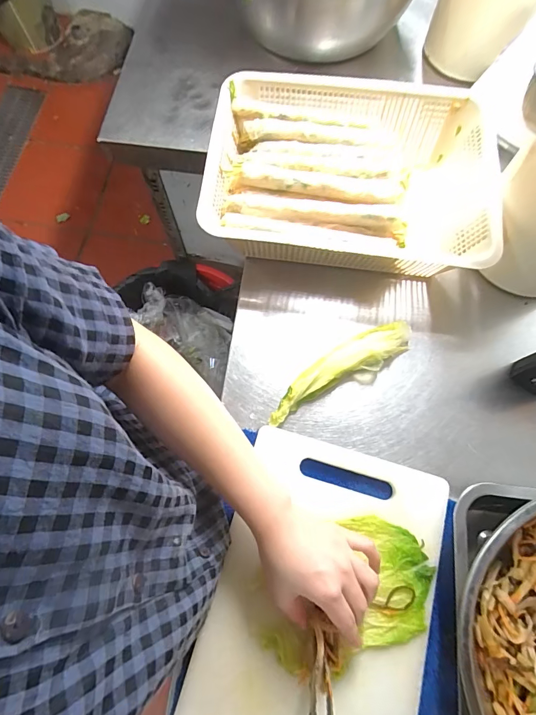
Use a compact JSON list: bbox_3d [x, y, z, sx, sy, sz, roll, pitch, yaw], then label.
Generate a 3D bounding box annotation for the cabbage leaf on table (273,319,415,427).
[{"bbox_3d":[0.087,0.012,0.446,0.204,0.028,0.043,-30,74,-11],"label":"cabbage leaf on table"}]

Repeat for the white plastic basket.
[{"bbox_3d":[0.103,-0.223,0.482,0.352,0.089,0.248,6,71,1],"label":"white plastic basket"}]

